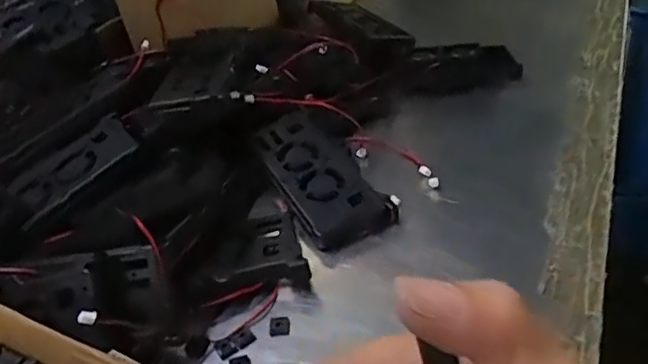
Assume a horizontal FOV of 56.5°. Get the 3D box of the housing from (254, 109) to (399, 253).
[{"bbox_3d":[-0.005,-0.008,0.501,0.066,0.020,0.149,-24,41,-15],"label":"housing"}]

